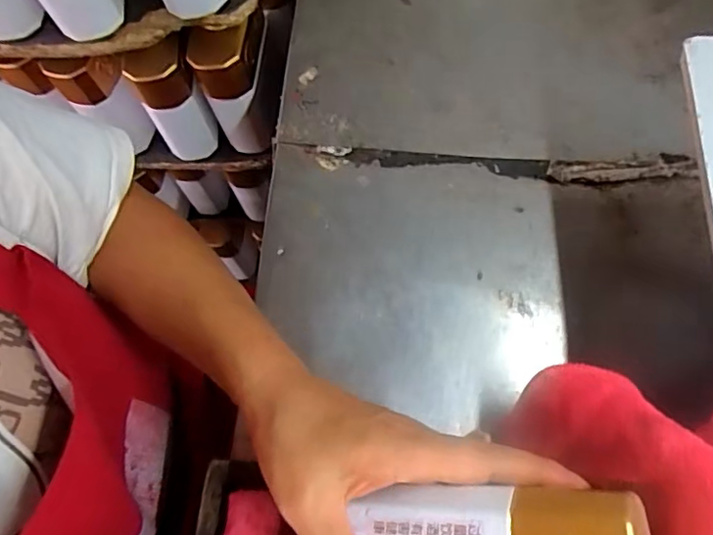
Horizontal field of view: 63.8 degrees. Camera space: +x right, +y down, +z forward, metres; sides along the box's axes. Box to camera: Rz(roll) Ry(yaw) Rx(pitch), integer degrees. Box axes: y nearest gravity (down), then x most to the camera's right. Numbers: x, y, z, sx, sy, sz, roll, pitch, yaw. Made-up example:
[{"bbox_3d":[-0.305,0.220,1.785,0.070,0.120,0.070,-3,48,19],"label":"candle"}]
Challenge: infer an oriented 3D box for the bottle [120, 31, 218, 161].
[{"bbox_3d":[-0.182,-0.166,0.580,0.062,0.136,0.042,-23,67,-3],"label":"bottle"}]

